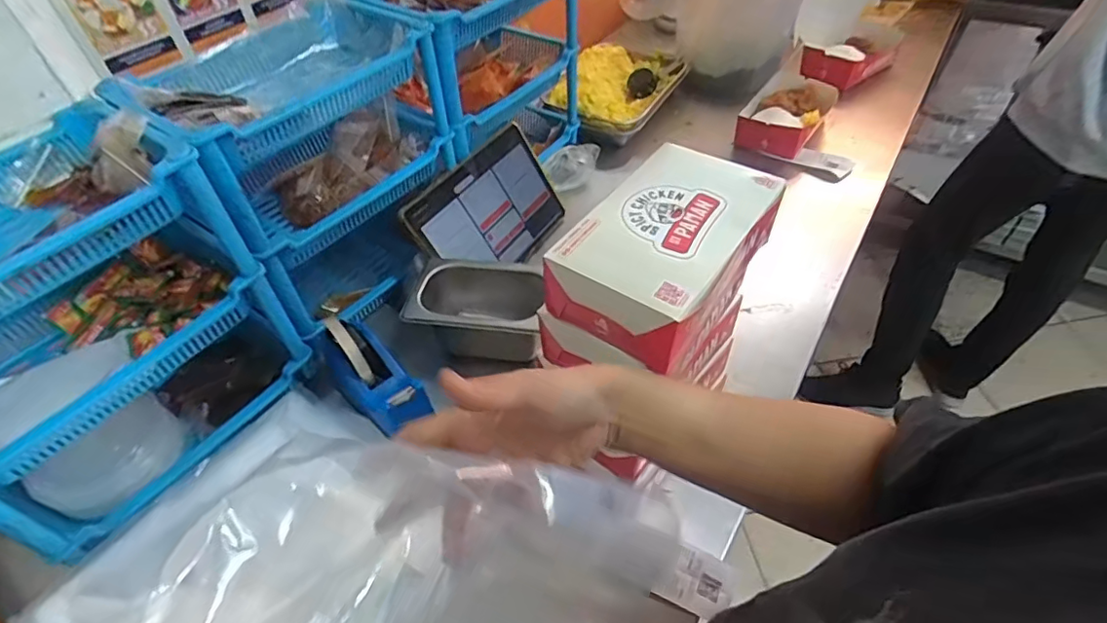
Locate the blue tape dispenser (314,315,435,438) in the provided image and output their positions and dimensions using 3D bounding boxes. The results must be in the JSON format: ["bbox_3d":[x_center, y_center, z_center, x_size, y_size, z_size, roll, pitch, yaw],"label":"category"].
[{"bbox_3d":[-0.206,0.068,0.644,0.060,0.085,0.150,-38,55,-27],"label":"blue tape dispenser"}]

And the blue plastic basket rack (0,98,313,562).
[{"bbox_3d":[-0.457,0.023,0.559,0.200,0.313,0.298,24,53,24],"label":"blue plastic basket rack"}]

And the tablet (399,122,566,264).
[{"bbox_3d":[-0.079,-0.146,0.812,0.022,0.167,0.253,-1,41,47],"label":"tablet"}]

